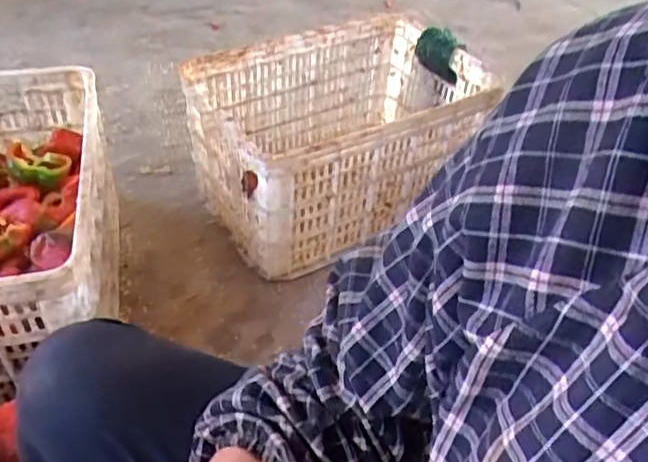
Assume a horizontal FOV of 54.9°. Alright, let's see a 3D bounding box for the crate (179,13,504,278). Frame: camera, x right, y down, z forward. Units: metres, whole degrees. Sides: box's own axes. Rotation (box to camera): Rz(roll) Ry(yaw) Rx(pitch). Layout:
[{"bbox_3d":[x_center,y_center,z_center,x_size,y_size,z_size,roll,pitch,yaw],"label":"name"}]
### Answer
[{"bbox_3d":[0.041,-0.206,1.289,0.625,0.275,0.416,-26,50,-31],"label":"crate"}]

